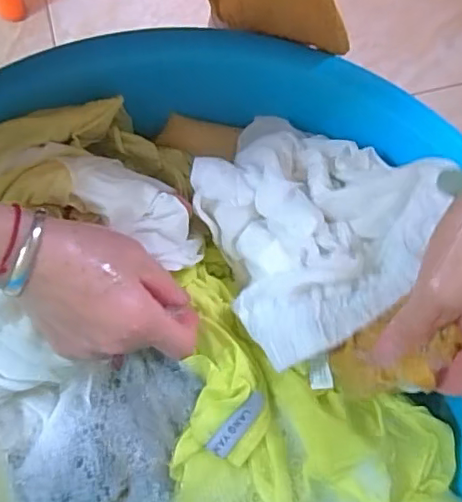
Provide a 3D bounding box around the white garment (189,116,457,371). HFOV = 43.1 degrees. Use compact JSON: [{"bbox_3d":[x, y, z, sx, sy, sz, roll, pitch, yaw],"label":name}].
[{"bbox_3d":[0.043,-0.022,0.402,0.164,0.077,0.153,0,70,-1],"label":"white garment"}]

